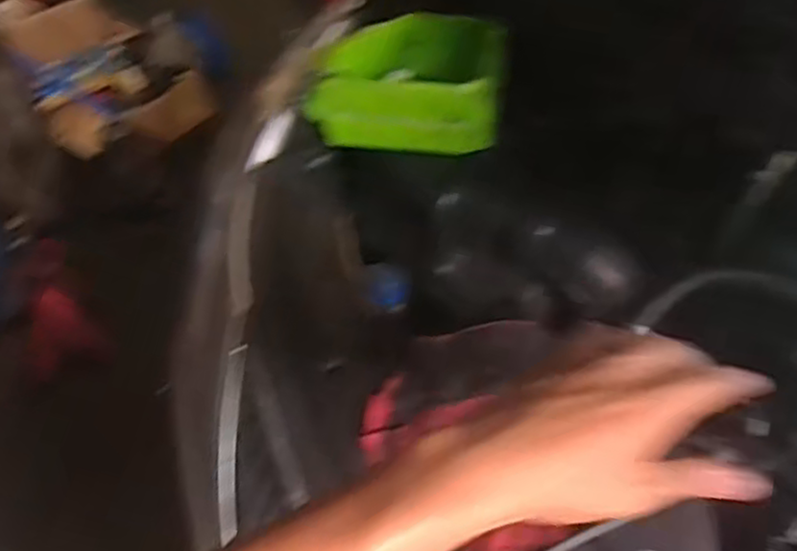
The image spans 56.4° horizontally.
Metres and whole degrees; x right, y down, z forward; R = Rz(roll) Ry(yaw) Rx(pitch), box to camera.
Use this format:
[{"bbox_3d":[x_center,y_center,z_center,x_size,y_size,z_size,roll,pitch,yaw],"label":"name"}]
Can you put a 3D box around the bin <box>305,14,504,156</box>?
[{"bbox_3d":[0.011,-0.221,0.850,0.205,0.088,0.132,6,50,8],"label":"bin"}]

